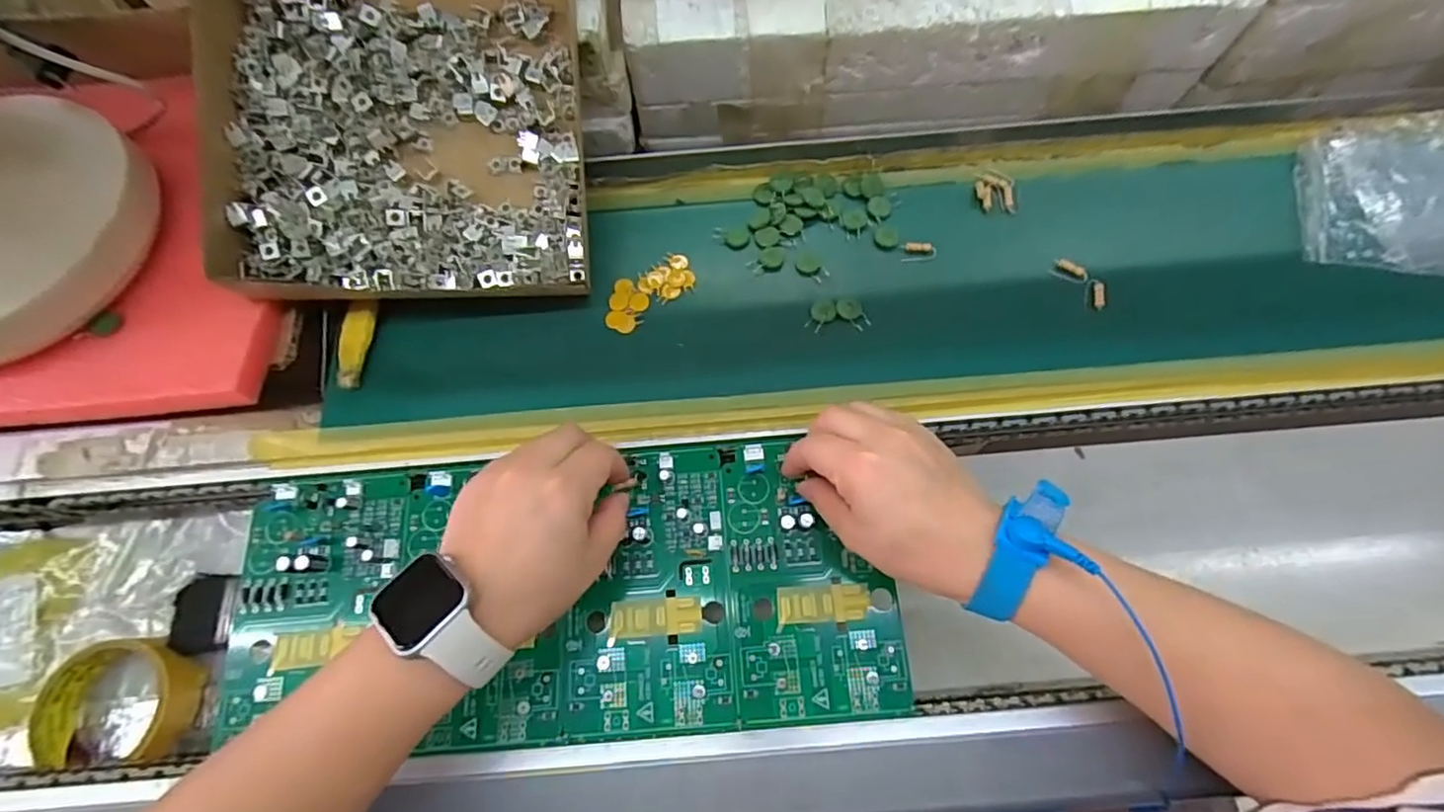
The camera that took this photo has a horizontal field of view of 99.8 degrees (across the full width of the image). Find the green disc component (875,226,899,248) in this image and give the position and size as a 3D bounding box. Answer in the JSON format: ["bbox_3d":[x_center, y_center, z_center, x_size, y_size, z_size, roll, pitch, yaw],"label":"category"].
[{"bbox_3d":[0.116,-0.120,0.425,0.015,0.004,0.017,16,73,7],"label":"green disc component"}]

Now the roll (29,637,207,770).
[{"bbox_3d":[-0.404,0.198,0.410,0.087,0.028,0.076,-6,72,0],"label":"roll"}]

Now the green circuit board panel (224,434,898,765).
[{"bbox_3d":[-0.090,0.103,0.356,0.383,0.014,0.167,3,72,2],"label":"green circuit board panel"}]

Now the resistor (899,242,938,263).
[{"bbox_3d":[0.137,-0.107,0.419,0.025,0.004,0.013,2,72,2],"label":"resistor"}]

